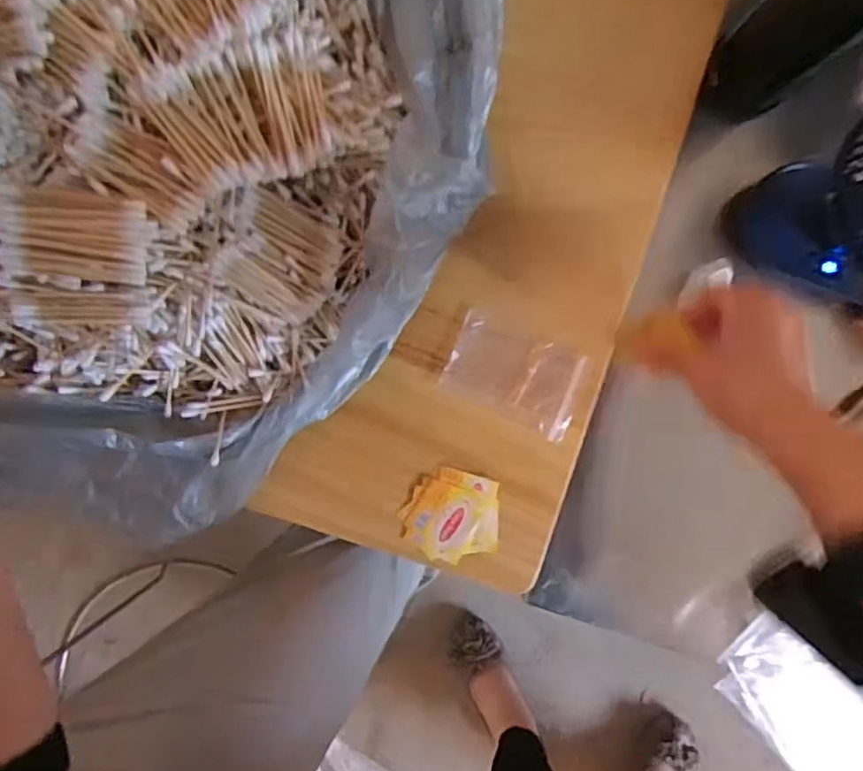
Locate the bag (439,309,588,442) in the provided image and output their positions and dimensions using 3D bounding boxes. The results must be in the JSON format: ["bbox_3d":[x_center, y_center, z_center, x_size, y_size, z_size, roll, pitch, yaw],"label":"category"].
[{"bbox_3d":[0.062,-0.008,0.478,0.099,0.008,0.062,23,87,-2],"label":"bag"}]

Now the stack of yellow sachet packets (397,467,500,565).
[{"bbox_3d":[0.015,0.095,0.478,0.071,0.011,0.064,8,88,-3],"label":"stack of yellow sachet packets"}]

